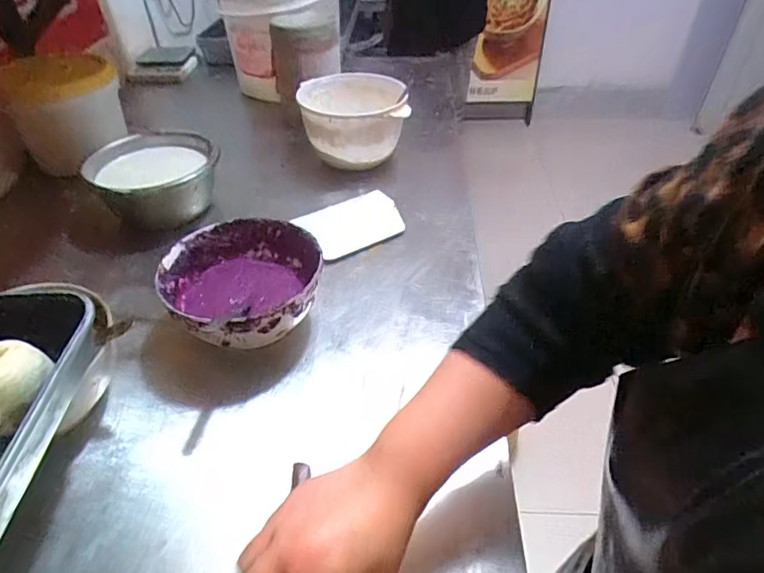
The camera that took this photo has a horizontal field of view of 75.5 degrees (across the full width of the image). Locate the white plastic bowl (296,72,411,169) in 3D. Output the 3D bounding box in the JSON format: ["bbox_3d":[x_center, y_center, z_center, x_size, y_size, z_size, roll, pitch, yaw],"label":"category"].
[{"bbox_3d":[-0.053,-0.301,0.891,0.191,0.095,0.183,0,42,0],"label":"white plastic bowl"}]

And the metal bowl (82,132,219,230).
[{"bbox_3d":[-0.347,-0.159,0.775,0.180,0.105,0.180,0,42,0],"label":"metal bowl"}]

